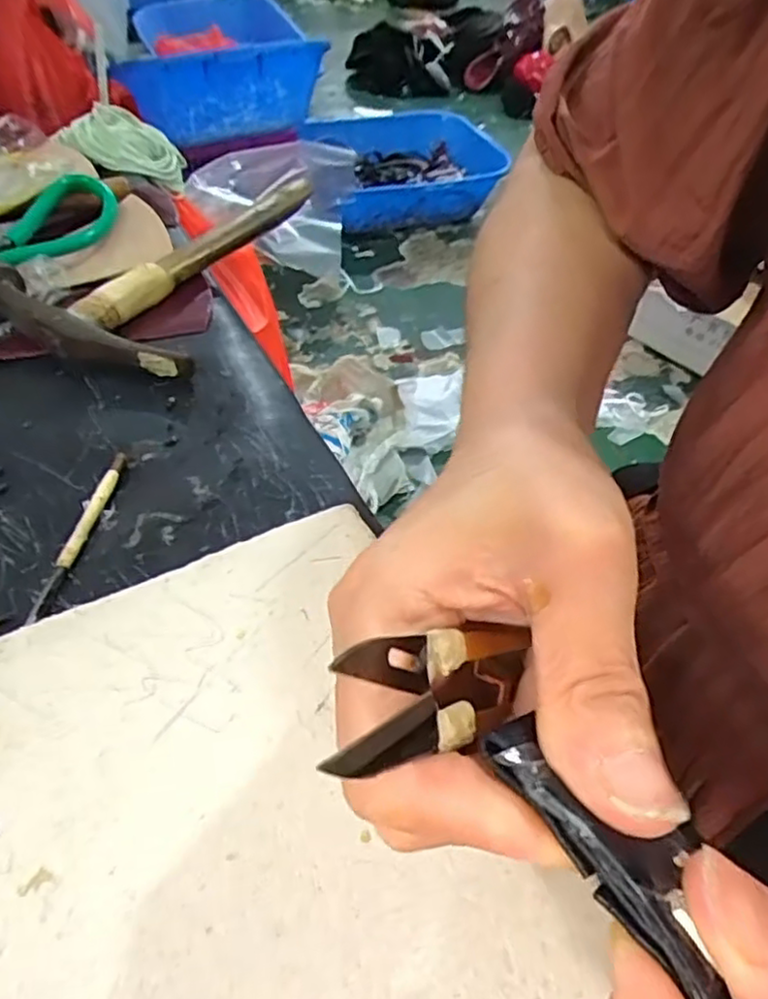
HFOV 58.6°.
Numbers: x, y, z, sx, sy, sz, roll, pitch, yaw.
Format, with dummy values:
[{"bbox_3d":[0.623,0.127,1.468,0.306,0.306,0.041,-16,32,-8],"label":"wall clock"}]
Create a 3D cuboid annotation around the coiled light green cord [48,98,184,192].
[{"bbox_3d":[-0.213,-0.283,0.557,0.092,0.044,0.063,-12,85,-41],"label":"coiled light green cord"}]

